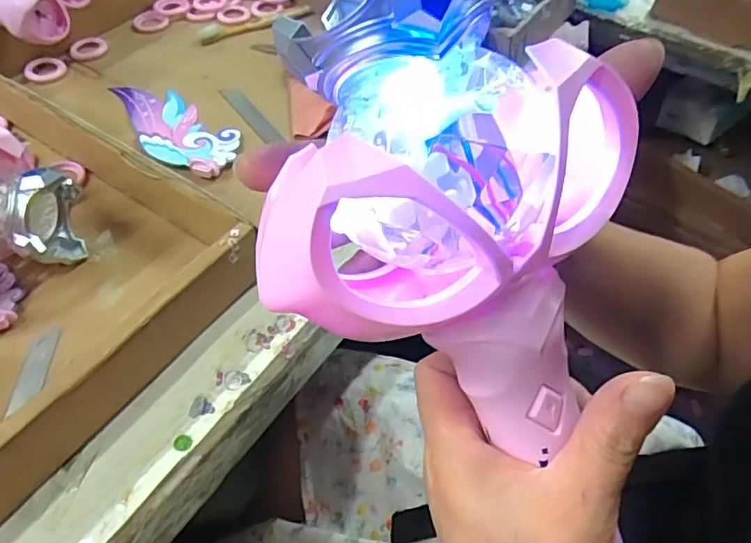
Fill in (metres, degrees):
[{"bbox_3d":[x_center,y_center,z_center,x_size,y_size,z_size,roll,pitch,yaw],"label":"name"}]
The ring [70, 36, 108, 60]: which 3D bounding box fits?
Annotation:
[{"bbox_3d":[-0.300,-0.234,0.581,0.037,0.007,0.032,-14,56,-14],"label":"ring"}]

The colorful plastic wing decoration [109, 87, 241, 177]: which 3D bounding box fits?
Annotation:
[{"bbox_3d":[-0.189,-0.134,0.511,0.163,0.006,0.066,35,58,24],"label":"colorful plastic wing decoration"}]

